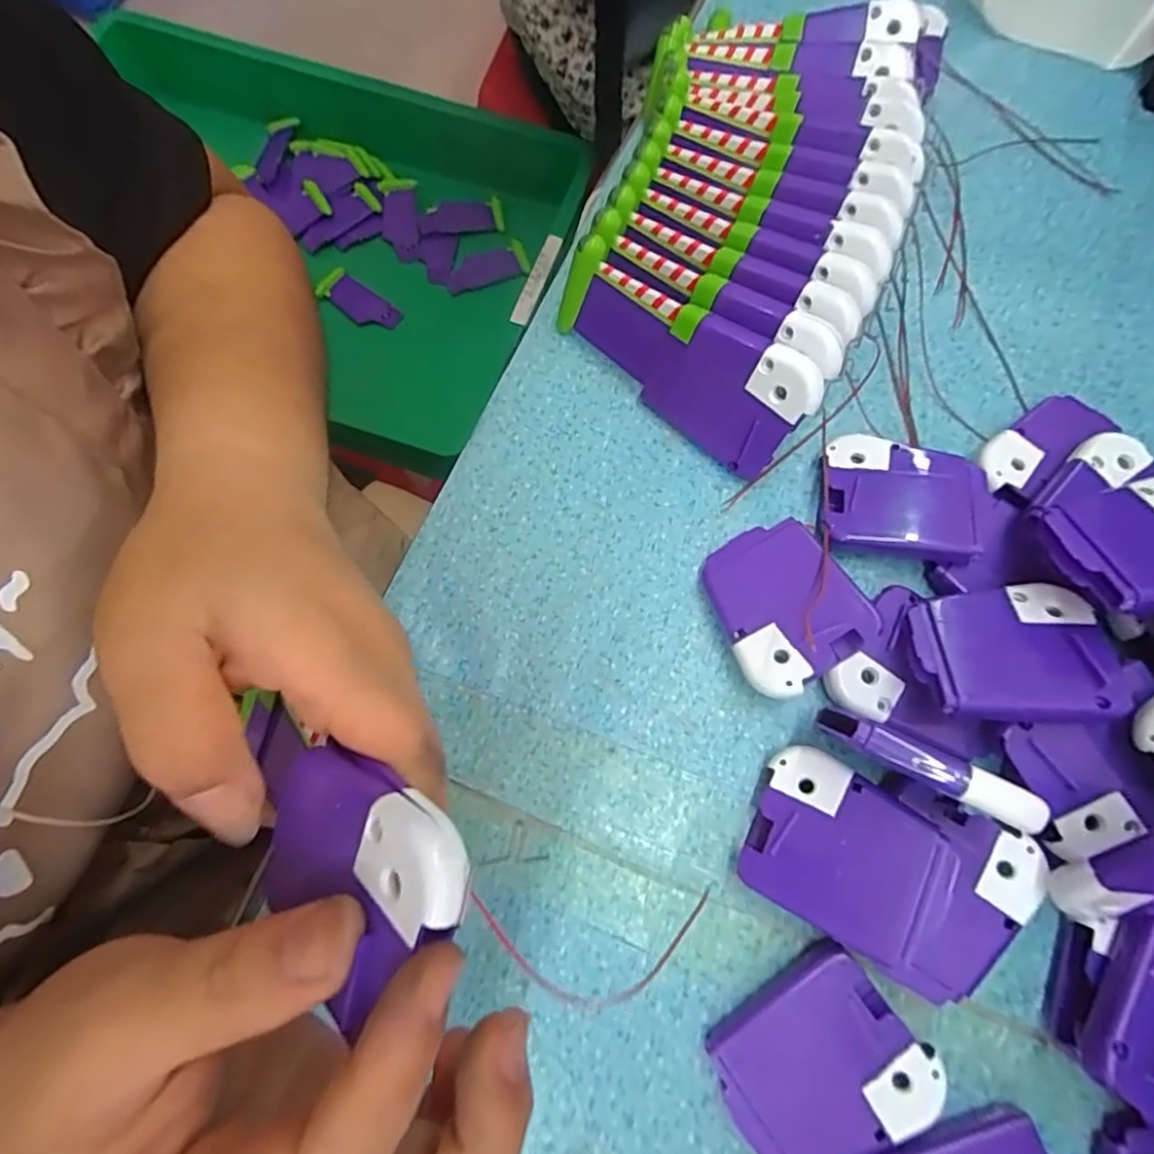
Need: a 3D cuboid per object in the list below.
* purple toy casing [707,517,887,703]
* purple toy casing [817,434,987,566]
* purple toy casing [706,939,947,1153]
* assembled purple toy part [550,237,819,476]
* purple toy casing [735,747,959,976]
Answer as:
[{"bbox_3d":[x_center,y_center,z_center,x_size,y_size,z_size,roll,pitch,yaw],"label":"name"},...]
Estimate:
[{"bbox_3d":[0.077,0.011,0.245,0.052,0.021,0.059,-31,74,-7],"label":"purple toy casing"},{"bbox_3d":[0.131,-0.030,0.259,0.063,0.019,0.050,13,74,6],"label":"purple toy casing"},{"bbox_3d":[0.076,0.156,0.204,0.059,0.015,0.052,-35,75,-8],"label":"purple toy casing"},{"bbox_3d":[0.044,-0.095,0.267,0.117,0.053,0.017,44,51,15],"label":"assembled purple toy part"},{"bbox_3d":[0.089,0.093,0.215,0.060,0.012,0.051,23,77,27],"label":"purple toy casing"}]

